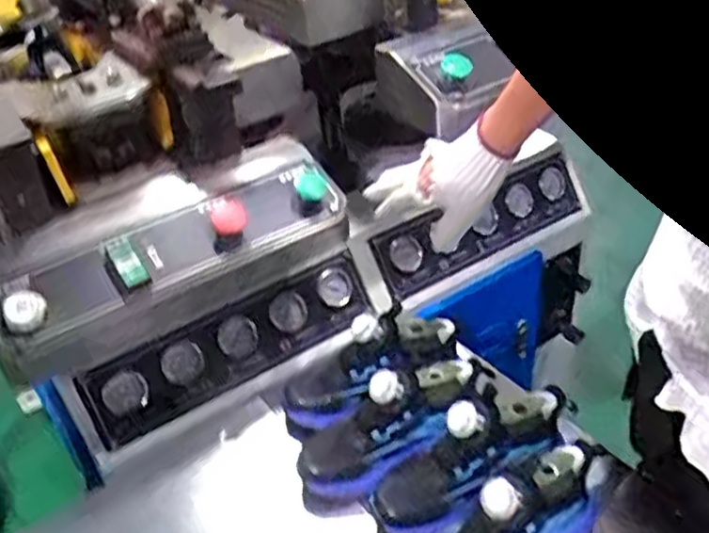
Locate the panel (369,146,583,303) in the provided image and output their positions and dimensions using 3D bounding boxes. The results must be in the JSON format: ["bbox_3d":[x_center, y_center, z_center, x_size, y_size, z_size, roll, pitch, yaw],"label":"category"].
[{"bbox_3d":[0.208,-0.066,1.170,0.399,0.125,0.023,-27,12,-27],"label":"panel"}]

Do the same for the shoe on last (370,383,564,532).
[{"bbox_3d":[0.103,0.172,0.699,0.204,0.079,0.079,-38,41,-1],"label":"shoe on last"}]

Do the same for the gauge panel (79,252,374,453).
[{"bbox_3d":[-0.157,0.101,0.985,0.396,0.106,0.021,-26,12,-25],"label":"gauge panel"}]

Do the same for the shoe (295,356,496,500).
[{"bbox_3d":[0.034,0.147,0.751,0.214,0.098,0.083,-35,41,-4],"label":"shoe"}]

